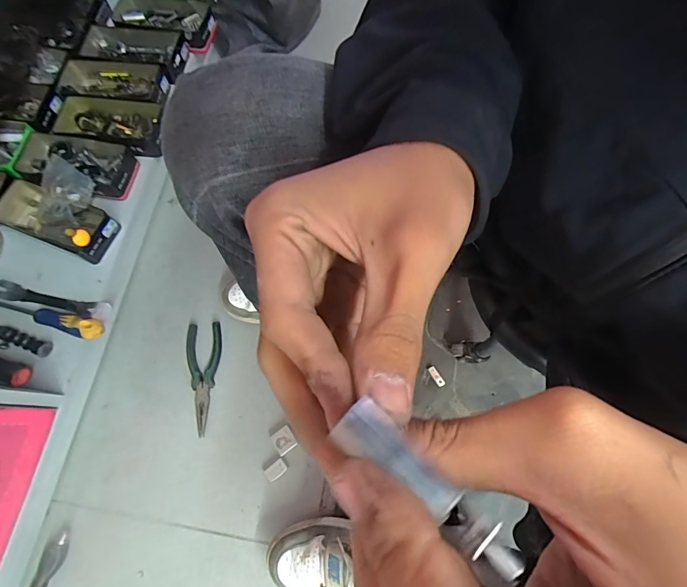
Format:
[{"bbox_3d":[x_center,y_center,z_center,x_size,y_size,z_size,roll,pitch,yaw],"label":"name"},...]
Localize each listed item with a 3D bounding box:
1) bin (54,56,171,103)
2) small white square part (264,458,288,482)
[{"bbox_3d":[-0.458,-0.422,0.787,0.208,0.054,0.085,1,72,2],"label":"bin"},{"bbox_3d":[-0.111,0.289,0.643,0.036,0.004,0.024,-35,77,-8],"label":"small white square part"}]

